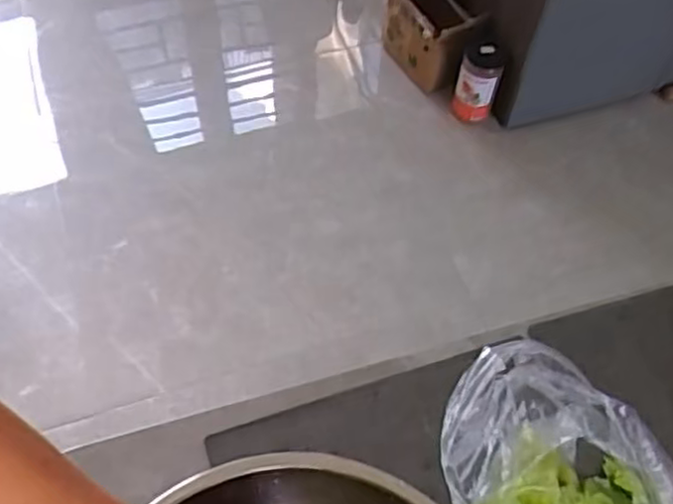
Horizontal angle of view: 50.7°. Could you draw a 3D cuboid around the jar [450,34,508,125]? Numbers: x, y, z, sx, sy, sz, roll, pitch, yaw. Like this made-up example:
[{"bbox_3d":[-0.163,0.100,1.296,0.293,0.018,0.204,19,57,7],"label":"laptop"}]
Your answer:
[{"bbox_3d":[0.332,-0.402,1.674,0.097,0.197,0.088,14,59,7],"label":"jar"}]

